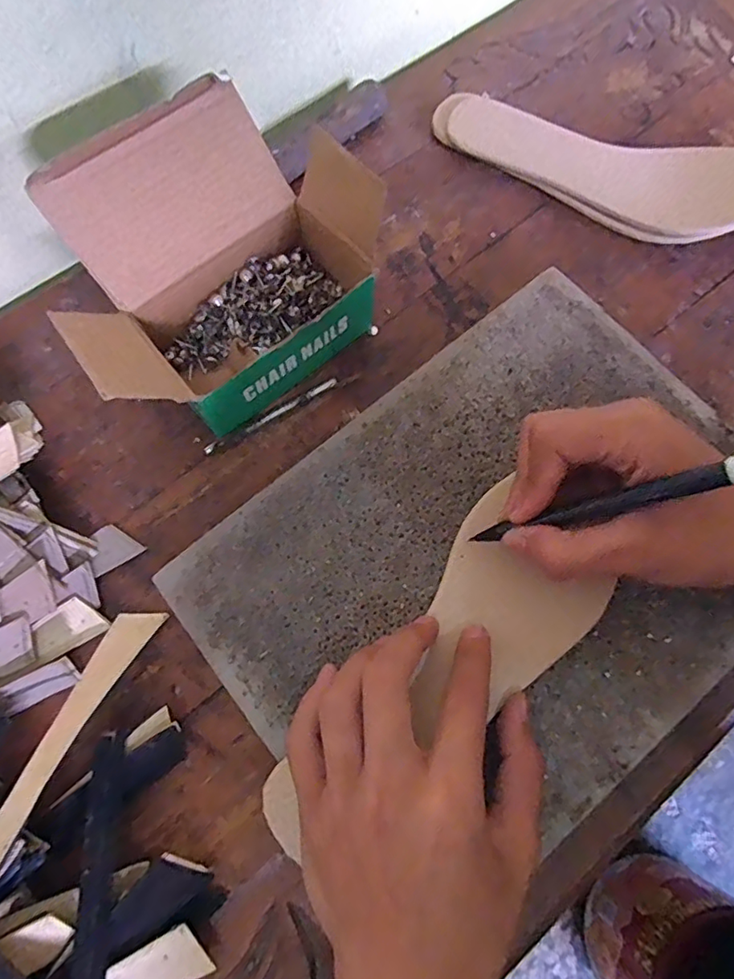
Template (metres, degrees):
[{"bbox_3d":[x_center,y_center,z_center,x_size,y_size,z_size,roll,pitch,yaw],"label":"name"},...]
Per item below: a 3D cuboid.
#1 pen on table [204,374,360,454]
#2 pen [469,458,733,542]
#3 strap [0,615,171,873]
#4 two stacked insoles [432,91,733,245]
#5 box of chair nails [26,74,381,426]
[{"bbox_3d":[-0.049,-0.047,0.326,0.099,0.007,0.005,-30,75,-10],"label":"pen on table"},{"bbox_3d":[0.109,0.003,0.226,0.149,0.009,0.010,-20,65,37],"label":"pen"},{"bbox_3d":[-0.145,0.131,0.234,0.022,0.015,0.184,18,50,4],"label":"strap"},{"bbox_3d":[0.158,-0.220,0.366,0.233,0.037,0.073,25,74,7],"label":"two stacked insoles"},{"bbox_3d":[-0.081,-0.116,0.300,0.165,0.087,0.123,-38,77,-12],"label":"box of chair nails"}]

